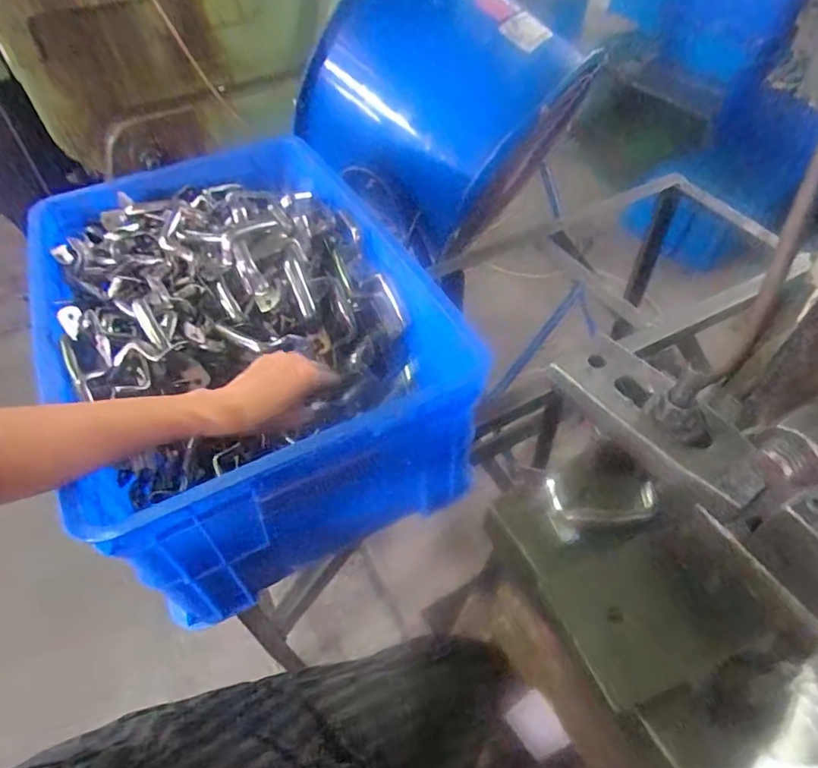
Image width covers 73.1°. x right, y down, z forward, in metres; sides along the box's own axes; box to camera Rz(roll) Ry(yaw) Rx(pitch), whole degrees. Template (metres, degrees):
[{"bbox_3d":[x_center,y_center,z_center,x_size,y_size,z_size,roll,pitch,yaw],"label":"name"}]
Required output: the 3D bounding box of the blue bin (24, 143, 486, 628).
[{"bbox_3d":[-0.183,-0.066,0.632,0.369,0.179,0.518,-25,52,-17],"label":"blue bin"}]

